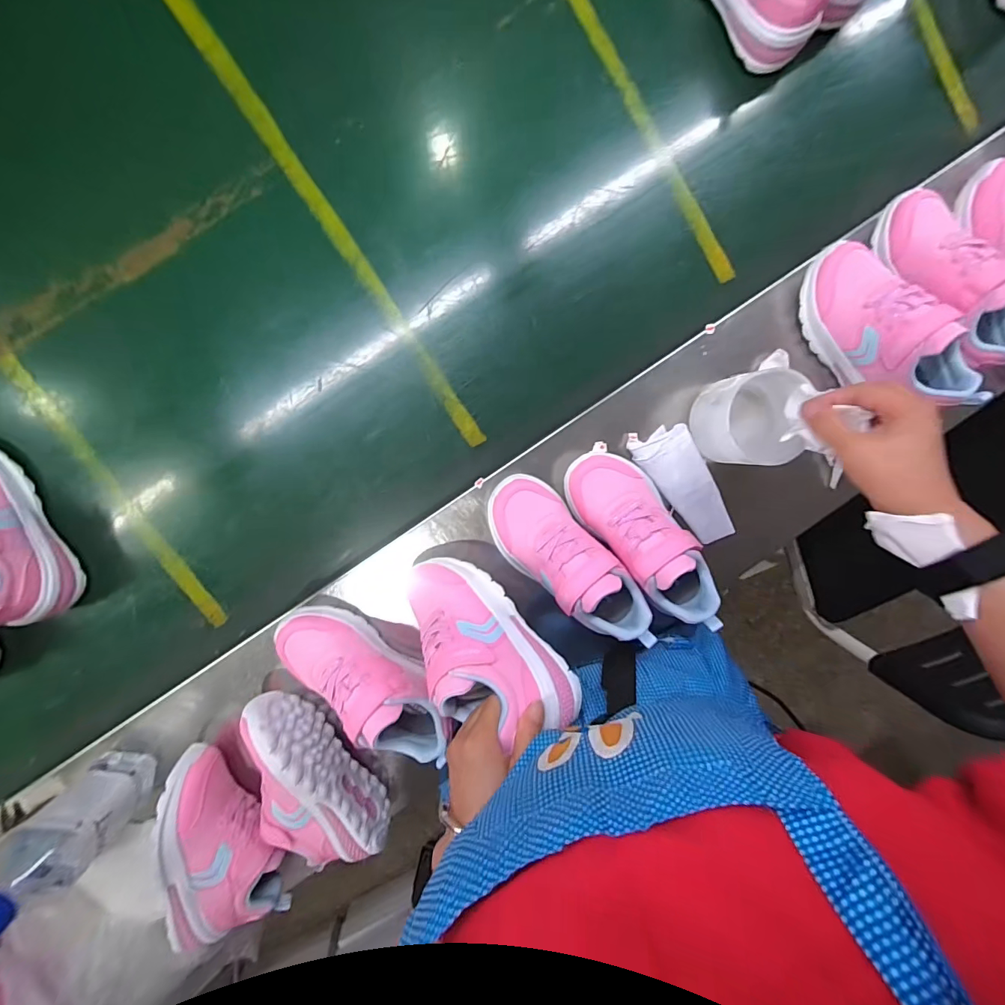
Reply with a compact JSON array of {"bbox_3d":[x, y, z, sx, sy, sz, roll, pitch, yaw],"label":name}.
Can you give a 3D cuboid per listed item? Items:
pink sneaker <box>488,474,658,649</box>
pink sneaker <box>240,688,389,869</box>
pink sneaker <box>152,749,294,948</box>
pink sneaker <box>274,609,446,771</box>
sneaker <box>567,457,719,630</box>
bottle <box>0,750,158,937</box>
[{"bbox_3d":[0.066,0.060,0.453,0.077,0.073,0.201,-45,86,1],"label":"pink sneaker"},{"bbox_3d":[-0.210,0.290,0.453,0.090,0.077,0.194,-32,100,-1],"label":"pink sneaker"},{"bbox_3d":[-0.278,0.348,0.448,0.095,0.063,0.191,1,98,-6],"label":"pink sneaker"},{"bbox_3d":[-0.138,0.180,0.438,0.197,0.082,0.074,35,93,-10],"label":"pink sneaker"},{"bbox_3d":[0.150,0.033,0.457,0.086,0.075,0.206,-38,84,1],"label":"sneaker"},{"bbox_3d":[-0.395,0.304,0.396,0.075,0.148,0.065,-44,100,1],"label":"bottle"}]

